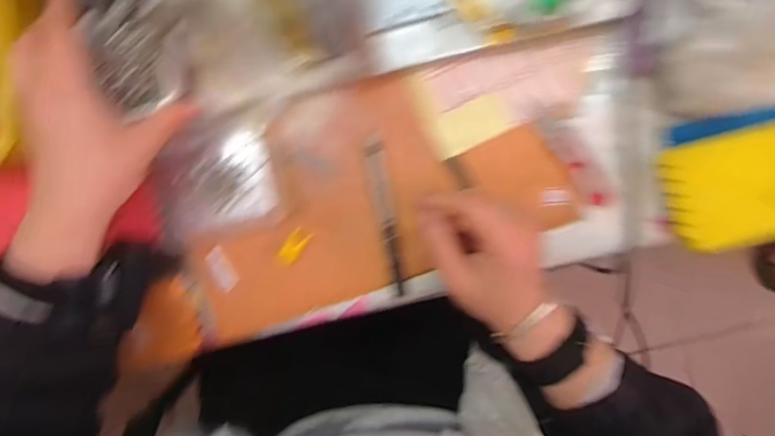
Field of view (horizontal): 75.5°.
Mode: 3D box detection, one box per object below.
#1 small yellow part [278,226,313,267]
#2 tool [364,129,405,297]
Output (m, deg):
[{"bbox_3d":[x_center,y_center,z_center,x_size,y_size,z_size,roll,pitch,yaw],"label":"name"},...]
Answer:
[{"bbox_3d":[-0.078,0.024,0.417,0.015,0.009,0.033,35,92,3],"label":"small yellow part"},{"bbox_3d":[-0.001,-0.004,0.416,0.015,0.011,0.133,-9,90,3],"label":"tool"}]

